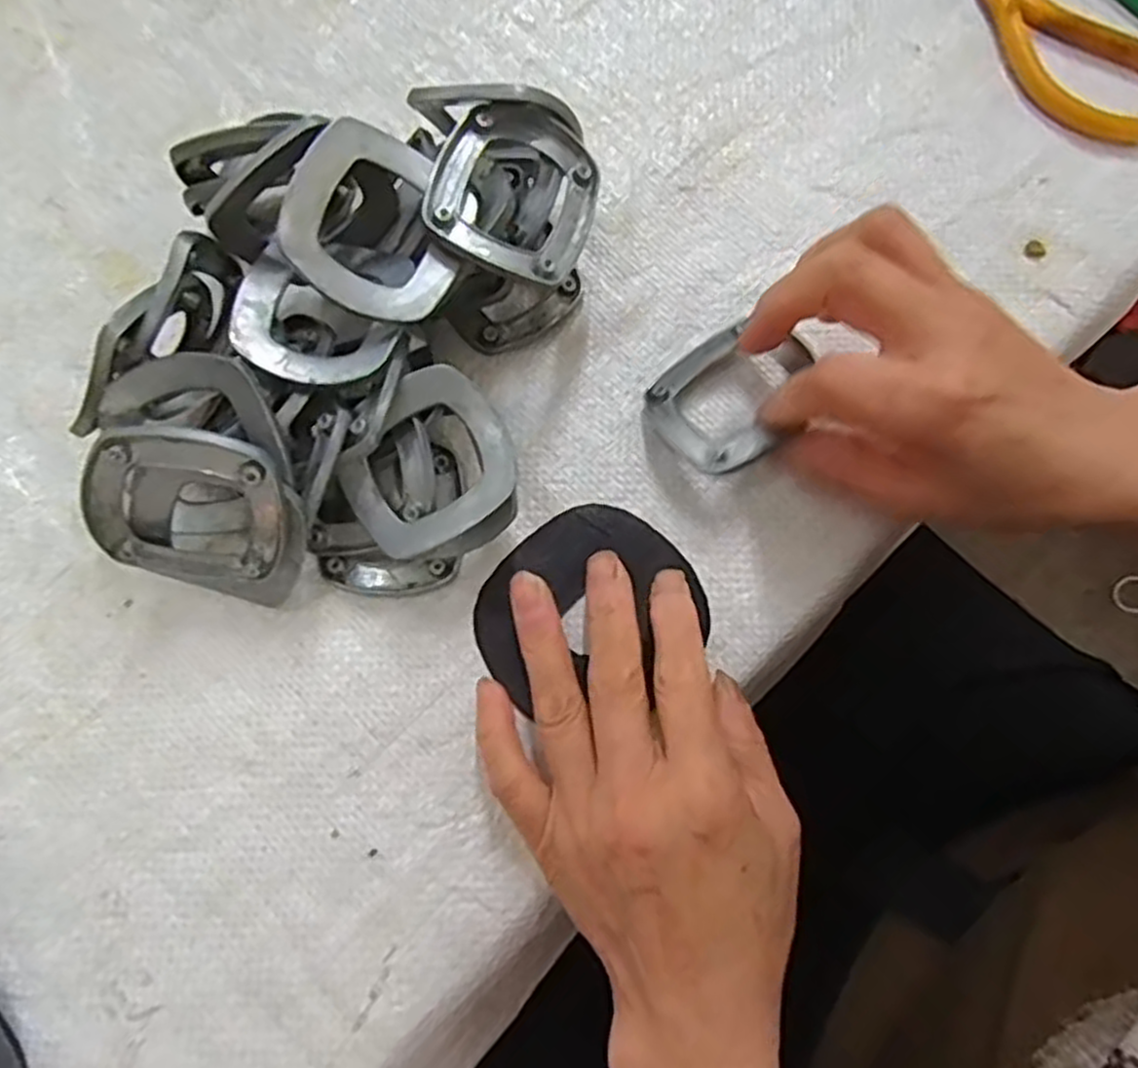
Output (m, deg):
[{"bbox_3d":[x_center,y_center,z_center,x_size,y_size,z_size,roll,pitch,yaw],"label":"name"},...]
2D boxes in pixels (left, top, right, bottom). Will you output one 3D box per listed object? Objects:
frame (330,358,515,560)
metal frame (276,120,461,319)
[{"bbox_3d":[-0.051,-0.024,0.271,0.061,0.010,0.053,-34,92,6],"label":"frame"},{"bbox_3d":[-0.063,-0.104,0.258,0.058,0.008,0.060,28,79,-14],"label":"metal frame"}]

